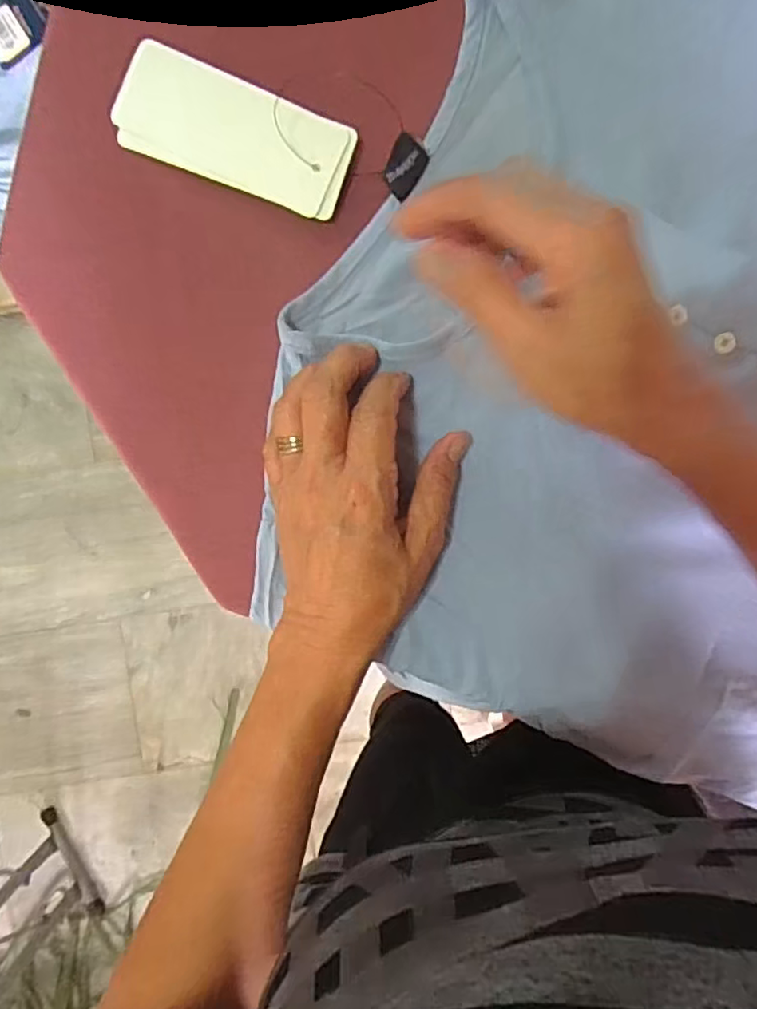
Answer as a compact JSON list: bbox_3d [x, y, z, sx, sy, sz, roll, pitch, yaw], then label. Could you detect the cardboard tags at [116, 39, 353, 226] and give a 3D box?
[{"bbox_3d":[-0.074,-0.188,0.309,0.121,0.011,0.049,23,104,3],"label":"cardboard tags"}]

